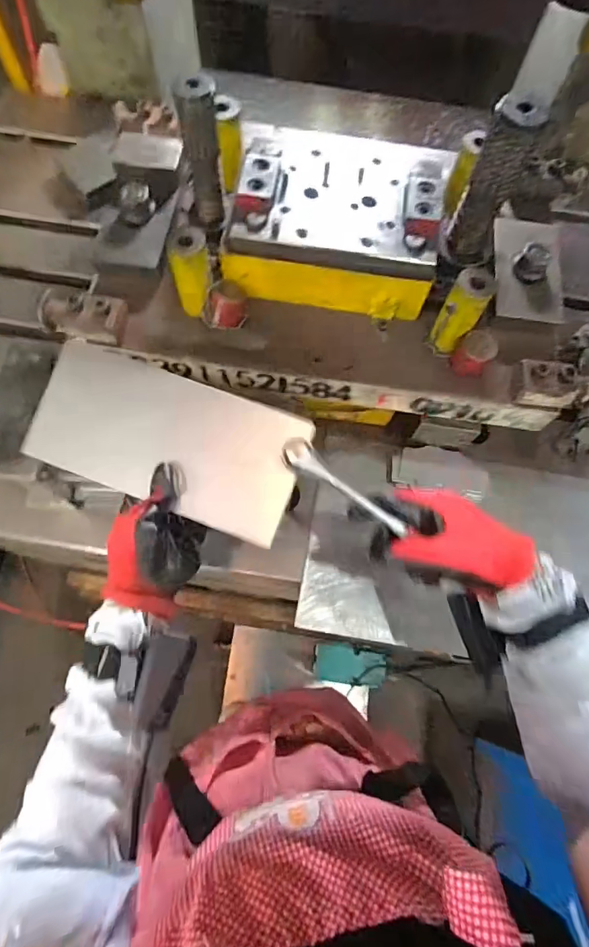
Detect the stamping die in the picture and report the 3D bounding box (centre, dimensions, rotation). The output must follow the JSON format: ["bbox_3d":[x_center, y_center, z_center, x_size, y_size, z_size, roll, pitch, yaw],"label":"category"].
[{"bbox_3d":[0.055,-0.281,0.508,0.345,0.170,0.258,7,70,0],"label":"stamping die"}]

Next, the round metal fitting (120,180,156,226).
[{"bbox_3d":[-0.189,-0.325,0.570,0.039,0.033,0.029,-17,71,-8],"label":"round metal fitting"}]

